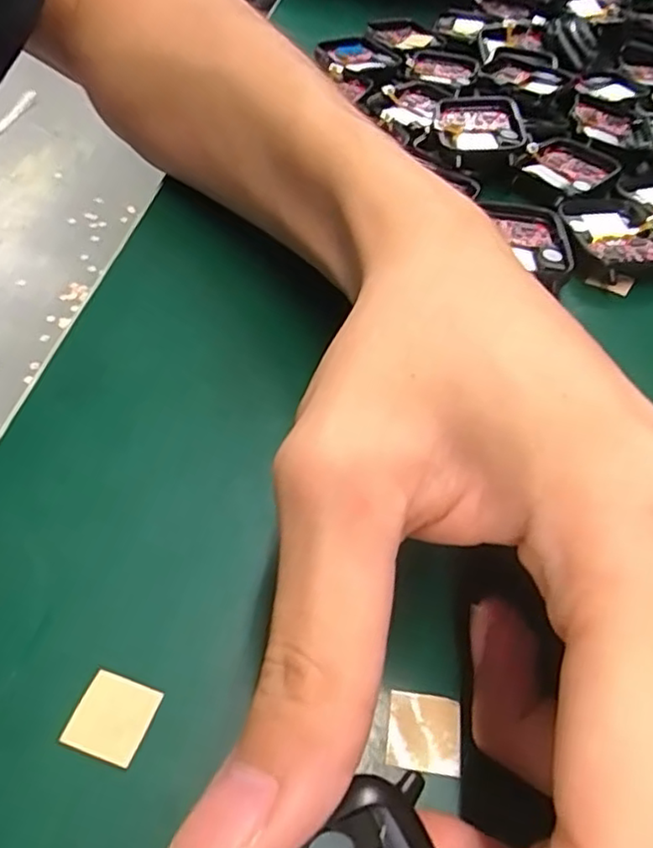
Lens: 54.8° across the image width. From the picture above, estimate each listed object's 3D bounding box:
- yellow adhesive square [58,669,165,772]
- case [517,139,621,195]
[{"bbox_3d":[-0.044,0.060,0.129,0.015,0.004,0.015,17,50,8],"label":"yellow adhesive square"},{"bbox_3d":[0.107,-0.115,0.278,0.043,0.006,0.036,-35,62,-30],"label":"case"}]

